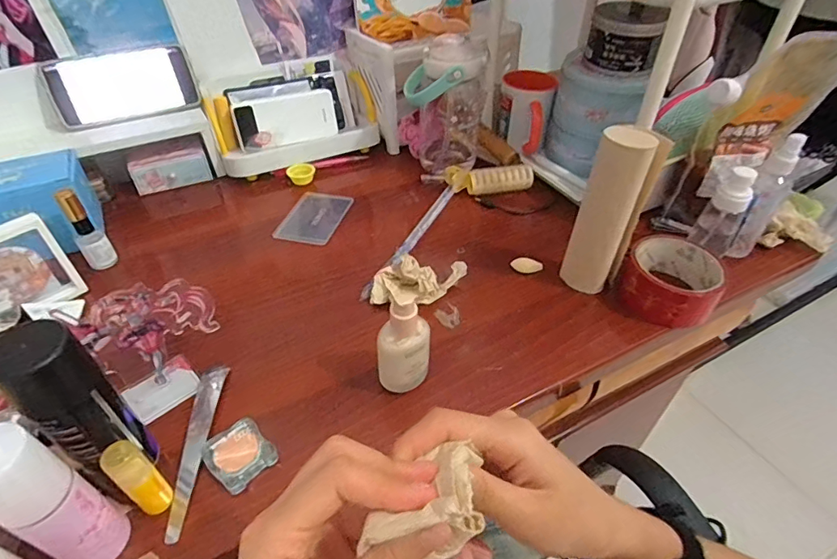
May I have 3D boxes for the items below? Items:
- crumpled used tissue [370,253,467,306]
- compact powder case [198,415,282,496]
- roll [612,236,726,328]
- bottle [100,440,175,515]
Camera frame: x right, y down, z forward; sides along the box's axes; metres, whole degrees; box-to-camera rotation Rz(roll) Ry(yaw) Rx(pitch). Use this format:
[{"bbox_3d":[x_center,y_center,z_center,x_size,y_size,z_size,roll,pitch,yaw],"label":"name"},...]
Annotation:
[{"bbox_3d":[0.001,0.002,0.478,0.098,0.037,0.045,-4,43,-4],"label":"crumpled used tissue"},{"bbox_3d":[-0.137,0.133,0.357,0.048,0.013,0.042,32,51,30],"label":"compact powder case"},{"bbox_3d":[0.257,0.001,0.474,0.088,0.047,0.088,26,49,26],"label":"roll"},{"bbox_3d":[-0.185,0.133,0.309,0.015,0.071,0.020,20,46,21],"label":"bottle"}]

